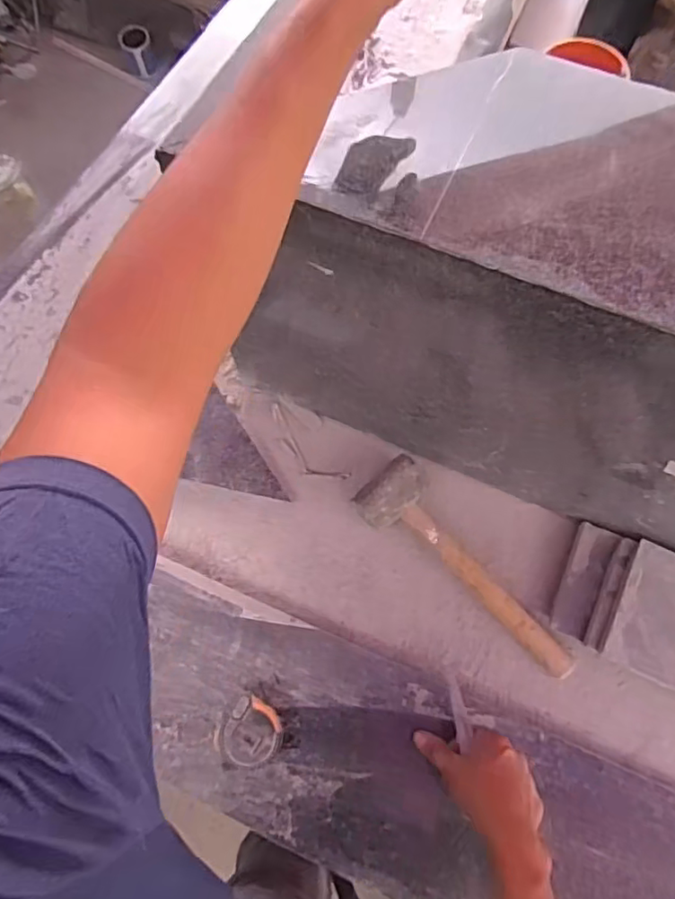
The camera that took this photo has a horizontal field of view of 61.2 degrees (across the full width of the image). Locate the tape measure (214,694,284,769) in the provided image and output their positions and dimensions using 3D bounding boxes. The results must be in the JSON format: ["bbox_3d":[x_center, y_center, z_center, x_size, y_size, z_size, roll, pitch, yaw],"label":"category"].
[{"bbox_3d":[-0.095,0.319,0.641,0.066,0.040,0.067,-1,70,1],"label":"tape measure"}]

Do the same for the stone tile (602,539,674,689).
[{"bbox_3d":[0.387,0.192,0.657,0.113,0.020,0.145,25,73,10],"label":"stone tile"}]

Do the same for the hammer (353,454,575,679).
[{"bbox_3d":[0.156,0.156,0.711,0.095,0.052,0.334,-37,74,-11],"label":"hammer"}]

